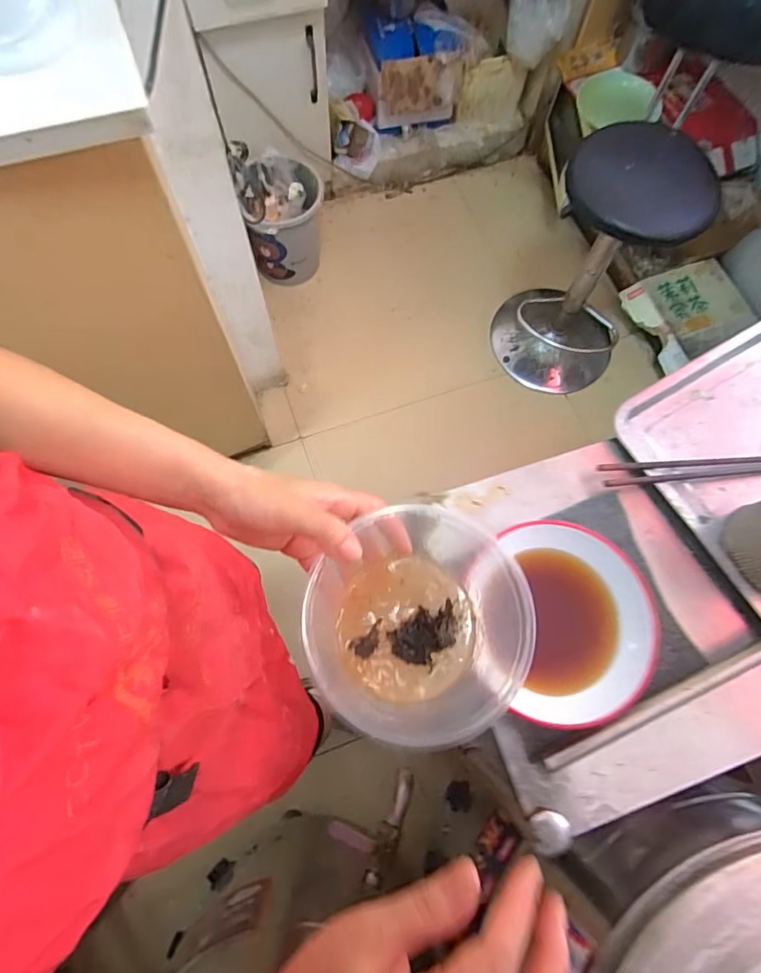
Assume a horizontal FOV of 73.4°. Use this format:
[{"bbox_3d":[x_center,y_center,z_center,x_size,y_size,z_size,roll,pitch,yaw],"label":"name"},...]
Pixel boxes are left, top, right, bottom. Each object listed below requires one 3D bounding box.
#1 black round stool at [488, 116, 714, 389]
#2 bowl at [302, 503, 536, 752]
[{"bbox_3d":[0.536,-0.537,1.355,0.324,0.679,0.302,22,72,5],"label":"black round stool"},{"bbox_3d":[0.031,0.094,0.363,0.163,0.057,0.151,1,72,-2],"label":"bowl"}]

